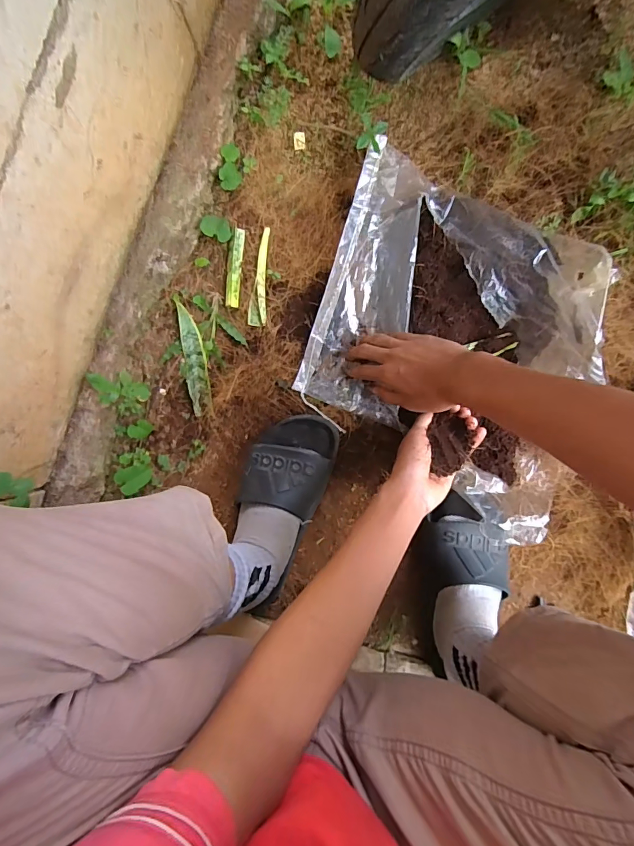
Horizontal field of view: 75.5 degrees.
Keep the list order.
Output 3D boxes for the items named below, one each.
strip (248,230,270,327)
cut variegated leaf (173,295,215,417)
[{"bbox_3d":[-0.081,-0.204,0.576,0.025,0.005,0.132,5,92,2],"label":"strip"},{"bbox_3d":[-0.176,-0.093,0.582,0.032,0.016,0.165,-10,92,2],"label":"cut variegated leaf"}]

